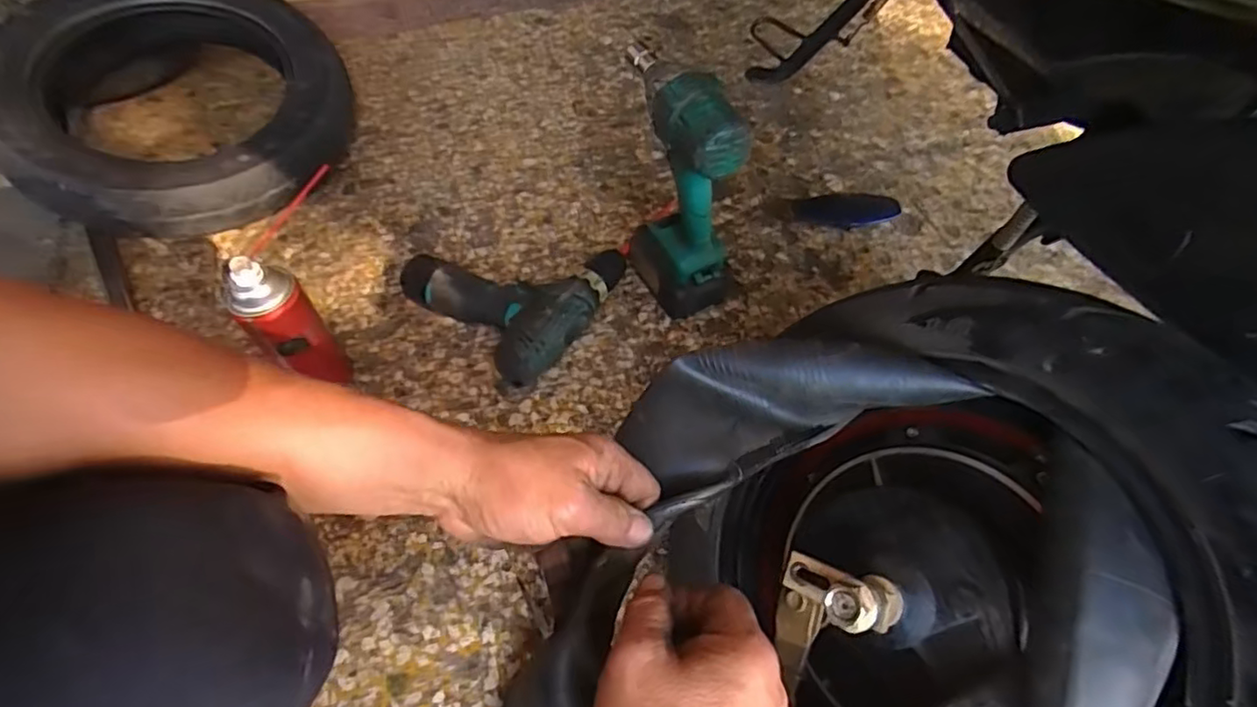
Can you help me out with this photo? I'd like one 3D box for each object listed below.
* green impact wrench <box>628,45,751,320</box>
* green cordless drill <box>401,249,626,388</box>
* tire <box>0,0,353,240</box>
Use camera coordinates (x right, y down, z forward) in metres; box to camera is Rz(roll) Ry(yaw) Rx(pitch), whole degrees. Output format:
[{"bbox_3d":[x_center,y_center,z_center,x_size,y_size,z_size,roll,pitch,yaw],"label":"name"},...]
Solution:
[{"bbox_3d":[0.055,-0.170,0.642,0.093,0.255,0.161,-13,58,-10],"label":"green impact wrench"},{"bbox_3d":[-0.129,-0.079,0.693,0.201,0.054,0.194,28,61,17],"label":"green cordless drill"},{"bbox_3d":[-0.543,-0.299,0.772,0.357,0.130,0.346,-14,58,-9],"label":"tire"}]

